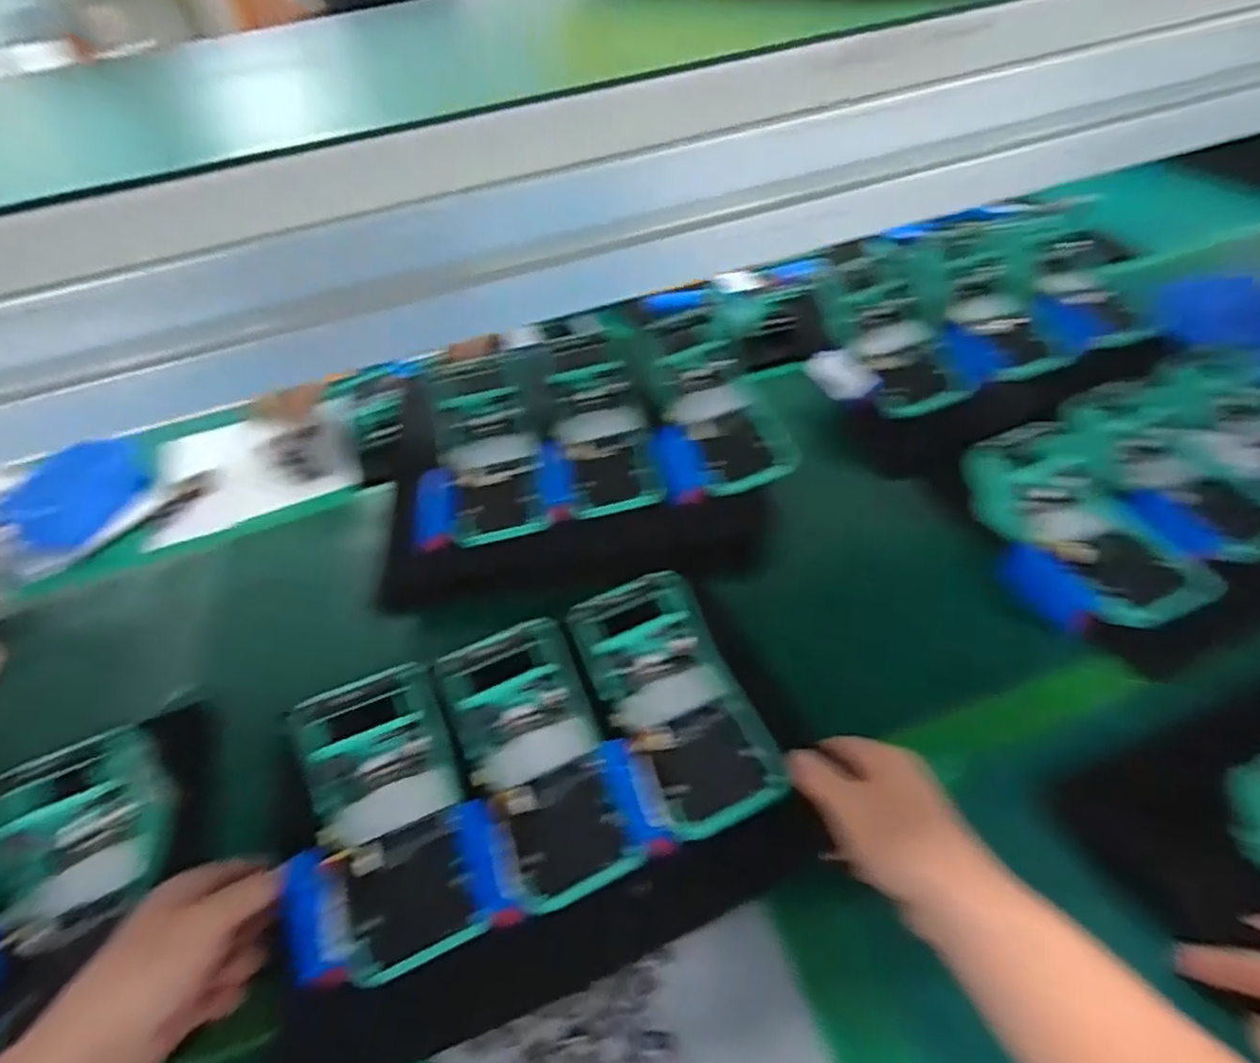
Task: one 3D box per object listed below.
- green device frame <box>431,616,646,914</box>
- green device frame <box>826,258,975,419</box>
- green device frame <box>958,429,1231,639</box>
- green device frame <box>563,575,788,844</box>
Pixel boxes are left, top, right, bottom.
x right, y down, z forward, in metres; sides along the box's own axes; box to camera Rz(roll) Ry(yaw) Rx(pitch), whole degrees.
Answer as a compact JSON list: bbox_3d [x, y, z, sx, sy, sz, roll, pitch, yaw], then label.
[{"bbox_3d":[-0.063,0.150,0.439,0.092,0.053,0.171,-18,58,-13],"label":"green device frame"},{"bbox_3d":[0.264,-0.194,0.681,0.082,0.052,0.171,-18,72,-13],"label":"green device frame"},{"bbox_3d":[0.348,-0.003,0.519,0.117,0.083,0.163,-11,39,-5],"label":"green device frame"},{"bbox_3d":[0.030,0.105,0.441,0.085,0.053,0.169,-19,41,-14],"label":"green device frame"}]

